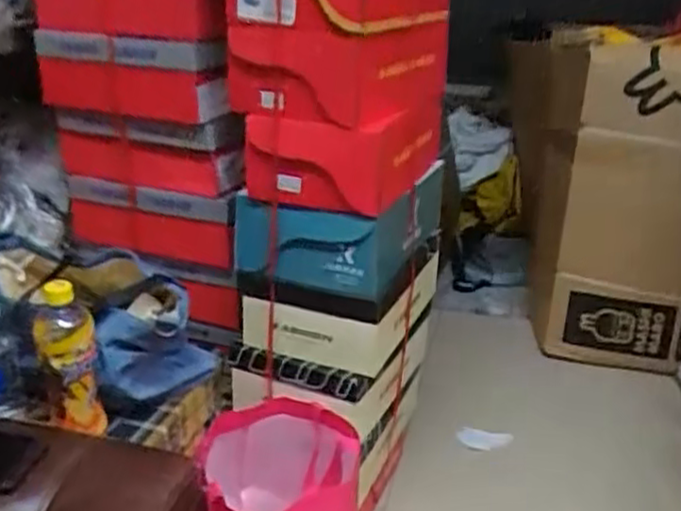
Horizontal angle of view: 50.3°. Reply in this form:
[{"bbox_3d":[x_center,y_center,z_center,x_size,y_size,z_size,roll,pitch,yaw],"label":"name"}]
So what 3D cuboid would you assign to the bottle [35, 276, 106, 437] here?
[{"bbox_3d":[-0.327,0.125,0.873,0.062,0.179,0.059,-8,24,-22],"label":"bottle"}]

